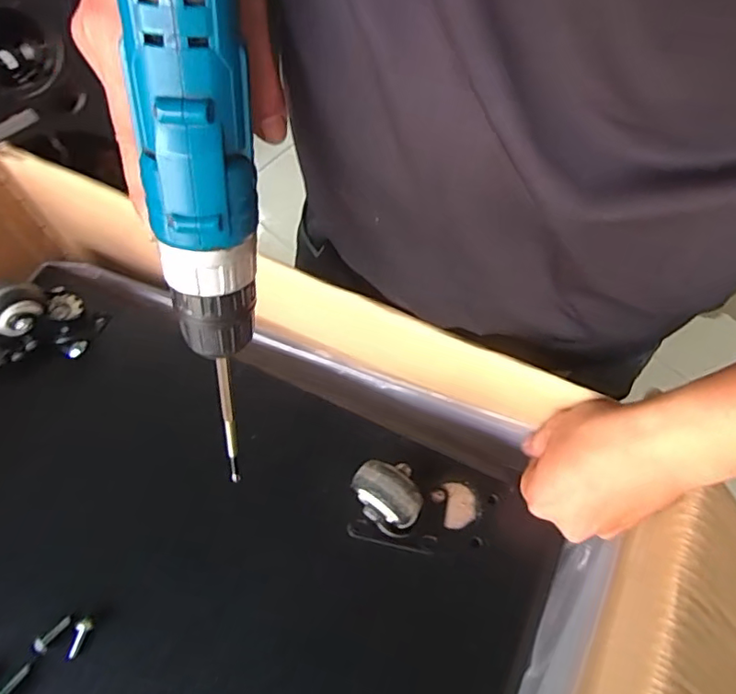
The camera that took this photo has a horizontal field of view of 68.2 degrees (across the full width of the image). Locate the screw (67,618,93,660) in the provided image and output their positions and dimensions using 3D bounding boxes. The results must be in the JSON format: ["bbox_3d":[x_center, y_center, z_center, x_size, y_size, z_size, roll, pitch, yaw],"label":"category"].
[{"bbox_3d":[-0.198,0.199,0.372,0.008,0.006,0.026,19,66,9],"label":"screw"}]

